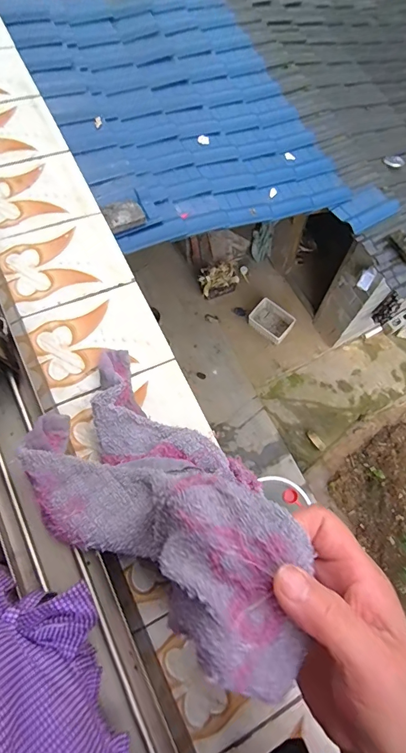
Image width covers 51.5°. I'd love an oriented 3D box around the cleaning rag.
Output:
[{"bbox_3d":[-0.041,0.076,0.291,0.117,0.100,0.268,-47,37,-11],"label":"cleaning rag"}]

